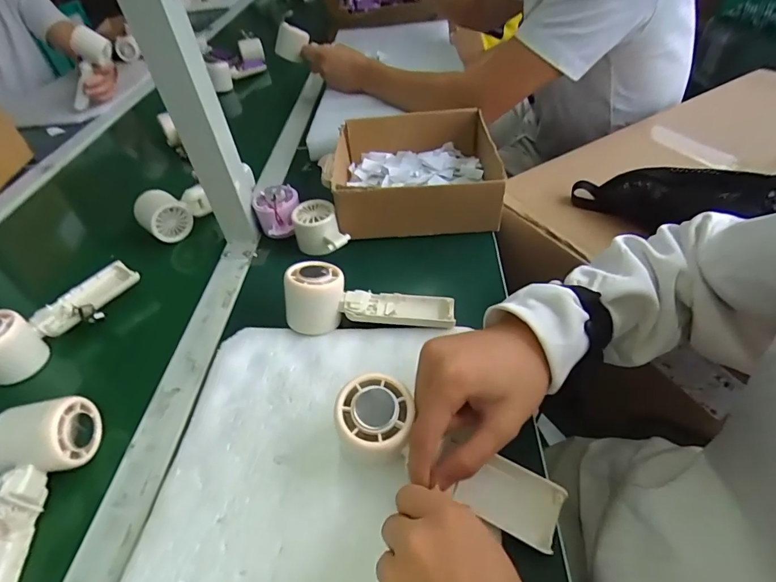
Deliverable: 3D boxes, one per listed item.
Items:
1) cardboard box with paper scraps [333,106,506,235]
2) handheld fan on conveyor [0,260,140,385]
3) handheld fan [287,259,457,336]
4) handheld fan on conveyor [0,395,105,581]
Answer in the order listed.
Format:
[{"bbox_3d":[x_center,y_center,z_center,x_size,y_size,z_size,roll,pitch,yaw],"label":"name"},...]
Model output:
[{"bbox_3d":[0.043,-0.164,0.576,0.208,0.072,0.209,-3,45,4],"label":"cardboard box with paper scraps"},{"bbox_3d":[-0.352,0.023,0.461,0.058,0.055,0.164,27,54,29],"label":"handheld fan on conveyor"},{"bbox_3d":[-0.018,0.012,0.434,0.168,0.056,0.064,6,42,-6],"label":"handheld fan"},{"bbox_3d":[-0.279,0.160,0.318,0.053,0.055,0.163,-3,55,3],"label":"handheld fan on conveyor"}]

